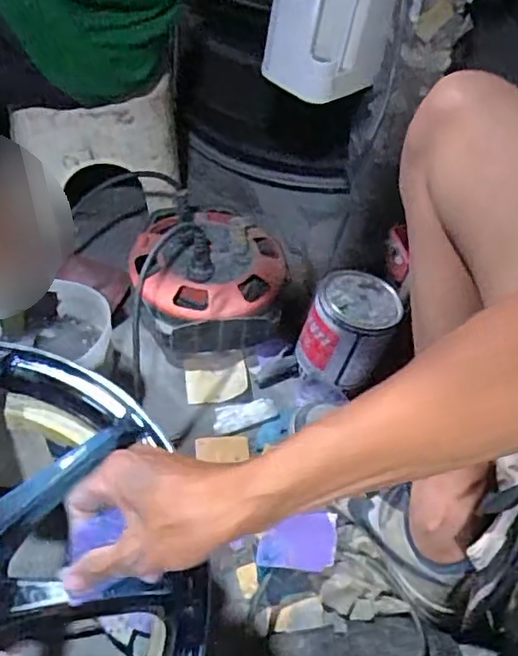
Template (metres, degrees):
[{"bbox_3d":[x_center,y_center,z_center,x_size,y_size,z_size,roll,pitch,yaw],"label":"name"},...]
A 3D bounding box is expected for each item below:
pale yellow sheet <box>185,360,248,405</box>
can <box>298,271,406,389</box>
[{"bbox_3d":[-0.052,0.069,0.774,0.076,0.016,0.049,-12,60,-4],"label":"pale yellow sheet"},{"bbox_3d":[0.112,0.003,0.774,0.112,0.103,0.109,21,49,10],"label":"can"}]

